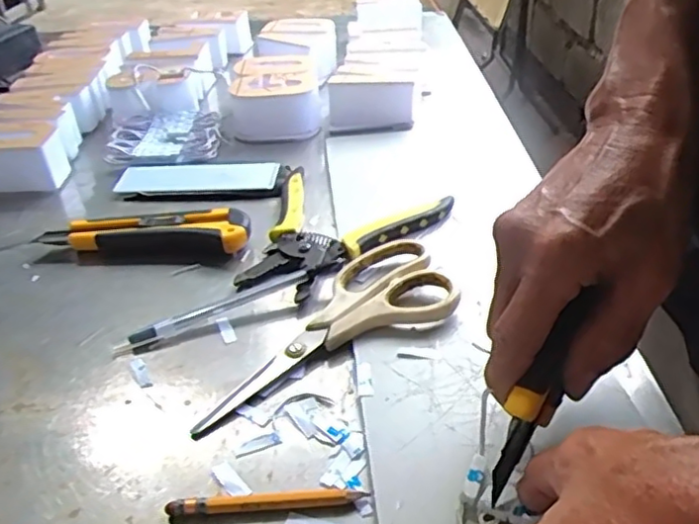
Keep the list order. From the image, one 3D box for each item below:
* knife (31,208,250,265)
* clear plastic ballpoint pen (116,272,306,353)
[{"bbox_3d":[-0.150,-0.017,0.478,0.150,0.019,0.042,-5,35,0],"label":"knife"},{"bbox_3d":[-0.085,0.030,0.413,0.123,0.007,0.011,-20,37,-20],"label":"clear plastic ballpoint pen"}]

